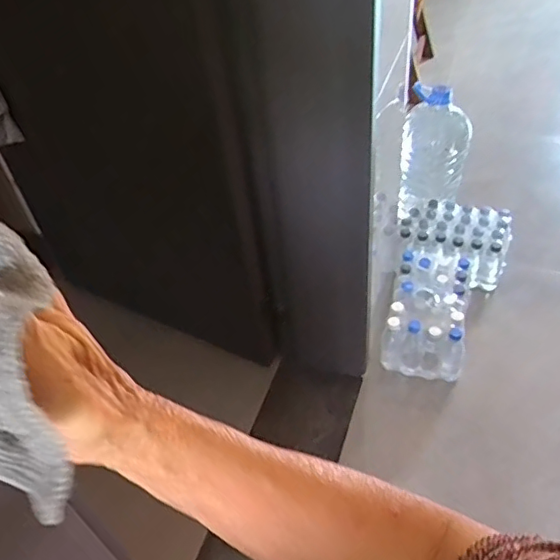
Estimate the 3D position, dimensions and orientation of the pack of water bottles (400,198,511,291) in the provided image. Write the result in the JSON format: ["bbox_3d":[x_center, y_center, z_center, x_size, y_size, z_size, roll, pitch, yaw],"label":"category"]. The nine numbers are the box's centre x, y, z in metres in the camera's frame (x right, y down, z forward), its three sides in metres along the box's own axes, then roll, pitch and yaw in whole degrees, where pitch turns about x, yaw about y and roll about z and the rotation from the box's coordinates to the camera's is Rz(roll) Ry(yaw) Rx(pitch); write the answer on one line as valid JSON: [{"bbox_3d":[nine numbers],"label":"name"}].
[{"bbox_3d":[0.537,-0.121,1.742,0.309,0.187,0.186,21,52,25],"label":"pack of water bottles"}]

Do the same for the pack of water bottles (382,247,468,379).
[{"bbox_3d":[0.420,0.076,1.584,0.210,0.180,0.344,10,48,16],"label":"pack of water bottles"}]

